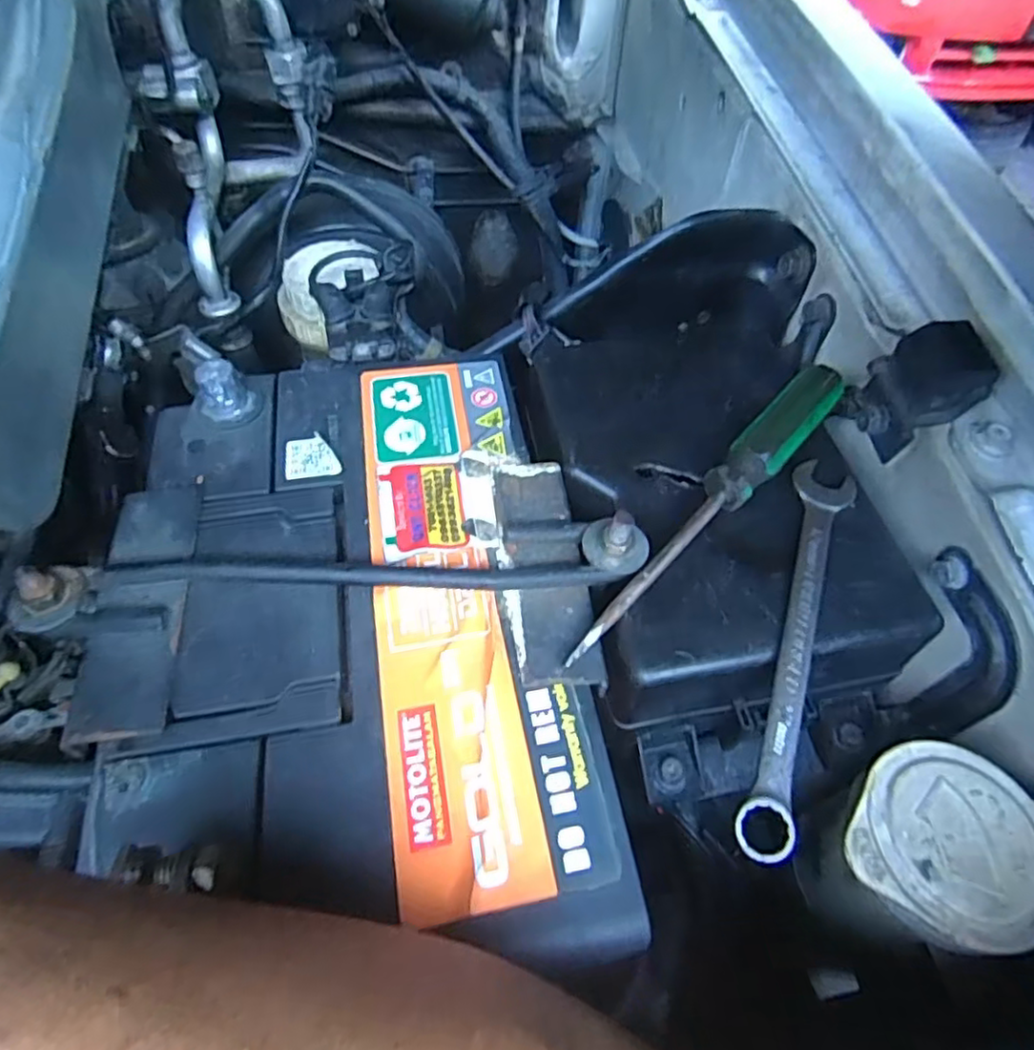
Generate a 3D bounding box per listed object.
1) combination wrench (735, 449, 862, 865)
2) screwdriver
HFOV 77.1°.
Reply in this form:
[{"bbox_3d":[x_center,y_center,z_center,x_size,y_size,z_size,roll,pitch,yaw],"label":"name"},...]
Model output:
[{"bbox_3d":[0.099,0.036,0.228,0.022,0.008,0.152,21,54,12],"label":"combination wrench"},{"bbox_3d":[0.078,-0.011,0.253,0.023,0.027,0.167,37,59,22],"label":"screwdriver"}]

